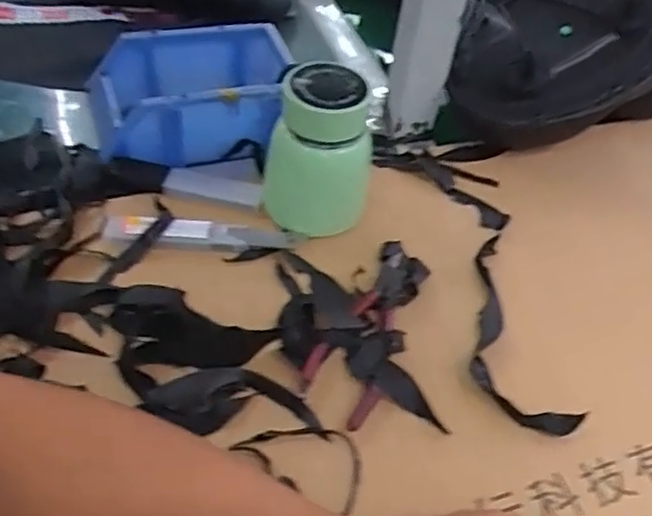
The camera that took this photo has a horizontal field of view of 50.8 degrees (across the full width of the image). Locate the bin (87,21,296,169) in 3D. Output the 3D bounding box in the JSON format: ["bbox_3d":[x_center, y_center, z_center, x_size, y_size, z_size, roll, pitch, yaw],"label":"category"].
[{"bbox_3d":[-0.116,-0.153,0.616,0.172,0.060,0.122,-9,49,-16],"label":"bin"}]

